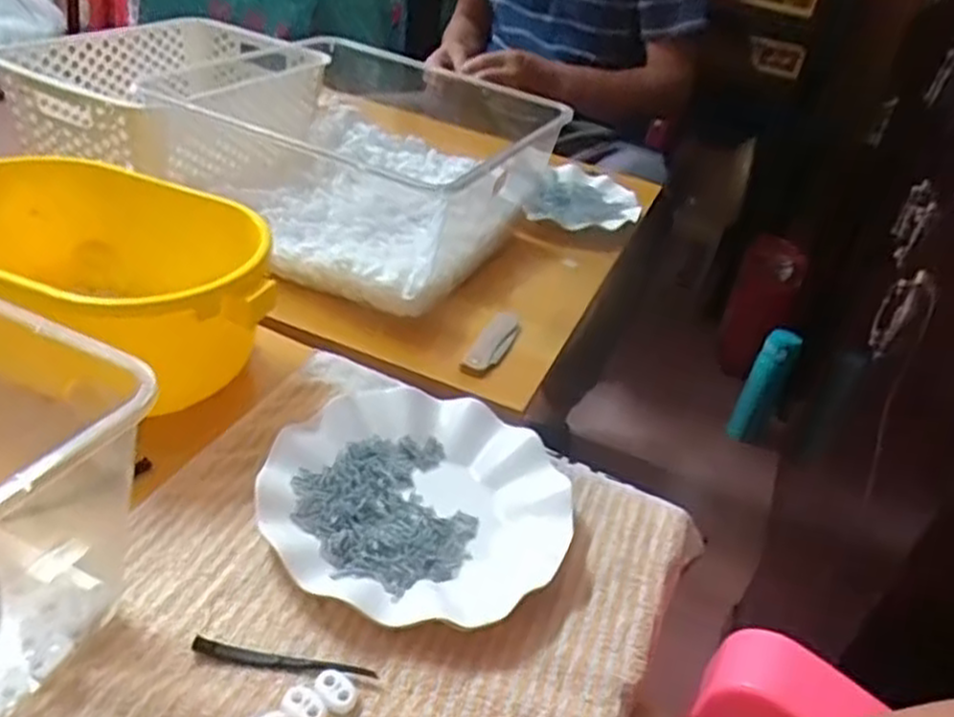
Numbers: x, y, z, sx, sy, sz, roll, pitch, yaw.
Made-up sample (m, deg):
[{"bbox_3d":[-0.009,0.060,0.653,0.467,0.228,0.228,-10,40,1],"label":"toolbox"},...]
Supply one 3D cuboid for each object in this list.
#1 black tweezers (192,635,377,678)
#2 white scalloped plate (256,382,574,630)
[{"bbox_3d":[-0.094,0.146,0.370,0.088,0.007,0.009,10,34,-1],"label":"black tweezers"},{"bbox_3d":[-0.033,0.077,0.469,0.178,0.019,0.186,8,34,-5],"label":"white scalloped plate"}]

